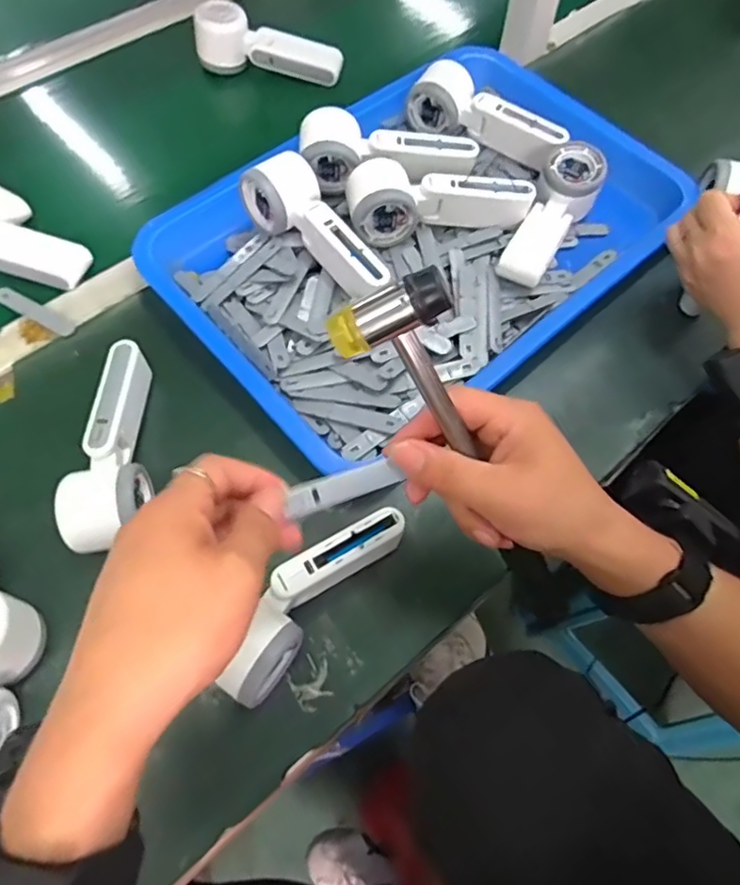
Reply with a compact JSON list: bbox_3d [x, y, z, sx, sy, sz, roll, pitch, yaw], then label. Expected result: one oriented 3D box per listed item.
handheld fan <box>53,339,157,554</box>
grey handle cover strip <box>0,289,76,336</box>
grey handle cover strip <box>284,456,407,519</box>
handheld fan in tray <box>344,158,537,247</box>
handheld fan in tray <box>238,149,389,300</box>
[{"bbox_3d":[-0.199,0.001,0.441,0.053,0.053,0.161,-7,65,-5],"label":"handheld fan"},{"bbox_3d":[-0.303,-0.118,0.515,0.090,0.007,0.016,27,67,11],"label":"grey handle cover strip"},{"bbox_3d":[-0.014,0.024,0.313,0.062,0.007,0.014,-16,66,-17],"label":"grey handle cover strip"},{"bbox_3d":[0.062,-0.221,0.517,0.165,0.044,0.055,-8,65,-5],"label":"handheld fan in tray"},{"bbox_3d":[-0.042,-0.190,0.503,0.165,0.060,0.053,42,71,17],"label":"handheld fan in tray"}]

